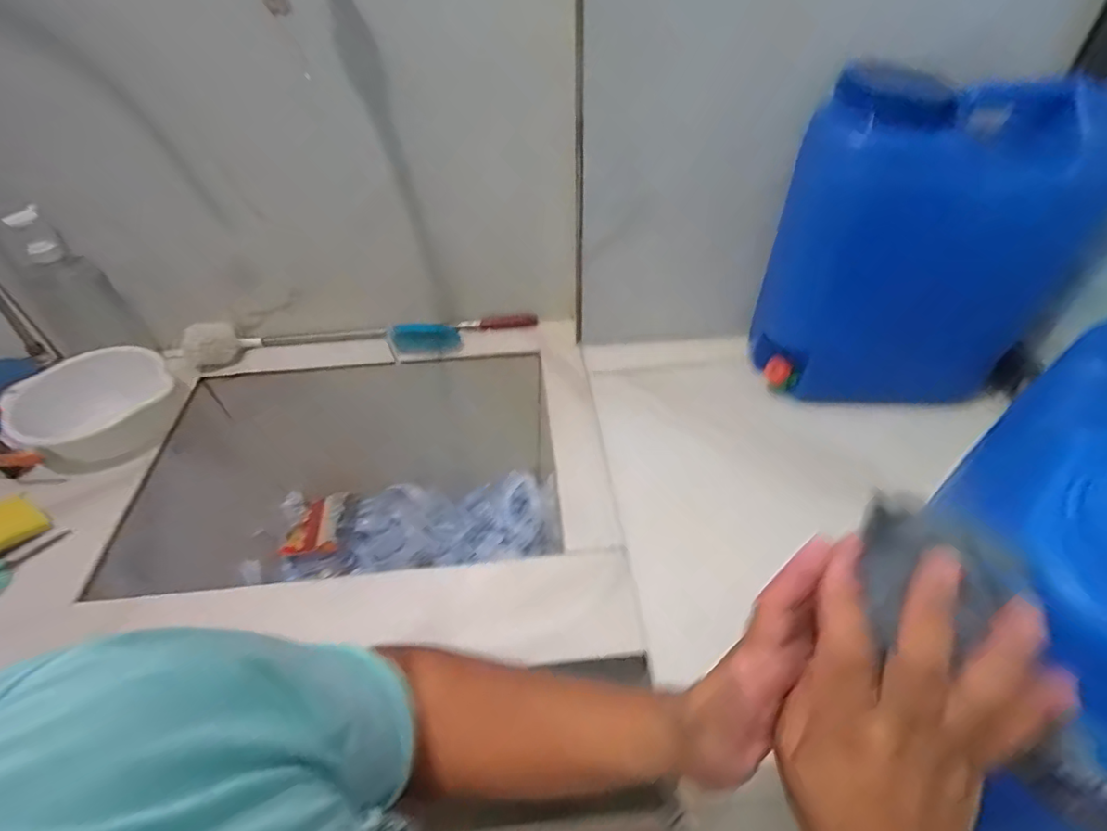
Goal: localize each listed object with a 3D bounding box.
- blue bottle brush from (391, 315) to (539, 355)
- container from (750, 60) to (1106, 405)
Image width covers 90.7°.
[{"bbox_3d":[-0.160,-0.156,0.982,0.261,0.055,0.047,-16,47,-13],"label":"blue bottle brush"},{"bbox_3d":[0.477,-0.213,0.718,0.301,0.387,0.178,-6,46,-3],"label":"container"}]

